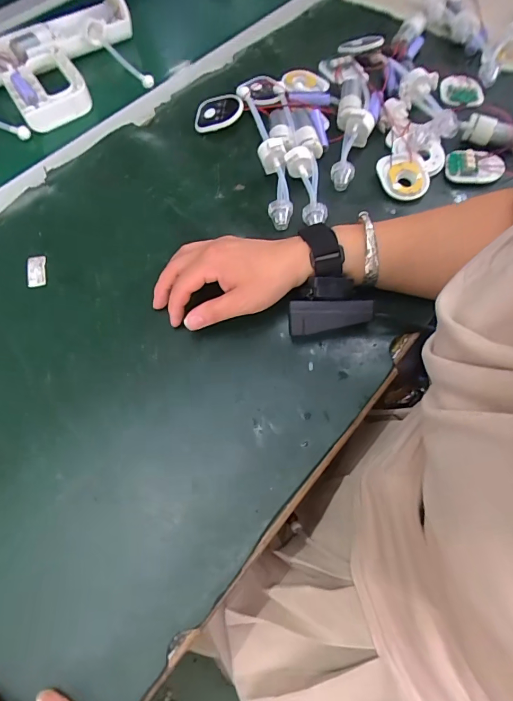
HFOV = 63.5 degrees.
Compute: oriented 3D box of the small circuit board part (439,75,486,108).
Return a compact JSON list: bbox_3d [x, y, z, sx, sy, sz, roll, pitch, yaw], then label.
[{"bbox_3d":[0.259,-0.326,0.523,0.053,0.014,0.045,22,66,11],"label":"small circuit board part"}]

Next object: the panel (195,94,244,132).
[{"bbox_3d":[-0.044,-0.281,0.493,0.058,0.013,0.042,-8,65,13],"label":"panel"}]

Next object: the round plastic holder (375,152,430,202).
[{"bbox_3d":[0.157,-0.187,0.447,0.052,0.017,0.055,3,63,2],"label":"round plastic holder"}]

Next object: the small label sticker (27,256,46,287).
[{"bbox_3d":[-0.212,-0.077,0.400,0.017,0.004,0.034,-10,64,-5],"label":"small label sticker"}]

